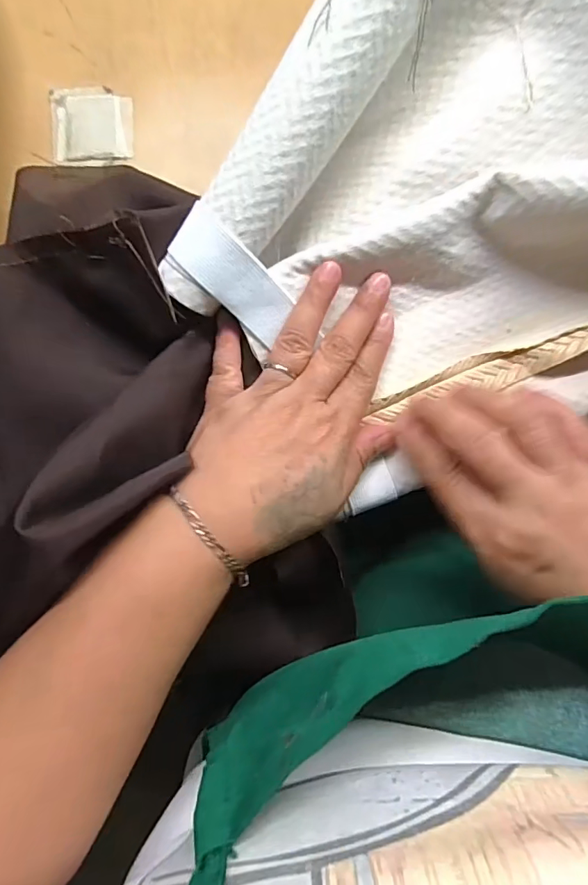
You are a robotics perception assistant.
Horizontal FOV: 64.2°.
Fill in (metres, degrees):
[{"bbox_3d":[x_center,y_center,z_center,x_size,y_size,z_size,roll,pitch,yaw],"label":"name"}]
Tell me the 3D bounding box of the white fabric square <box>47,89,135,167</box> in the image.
[{"bbox_3d":[-0.113,-0.178,0.264,0.044,0.005,0.045,-4,87,1],"label":"white fabric square"}]

